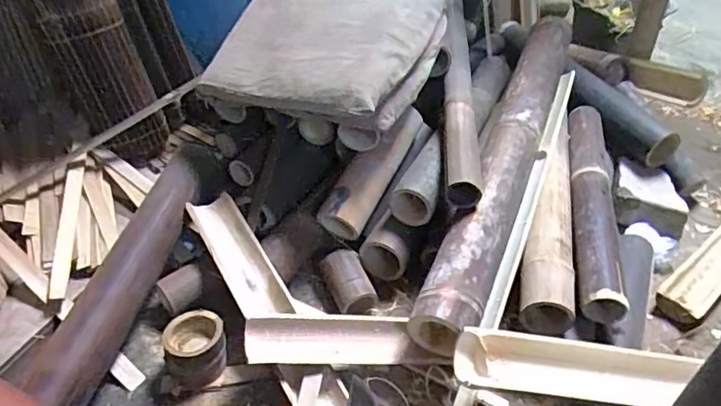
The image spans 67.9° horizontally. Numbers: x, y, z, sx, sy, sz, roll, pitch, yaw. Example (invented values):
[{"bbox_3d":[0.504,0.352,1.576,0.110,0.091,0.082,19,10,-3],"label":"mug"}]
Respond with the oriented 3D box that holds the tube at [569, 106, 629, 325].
[{"bbox_3d":[0.374,-0.013,0.864,0.056,0.056,0.483,10,41,11],"label":"tube"}]

